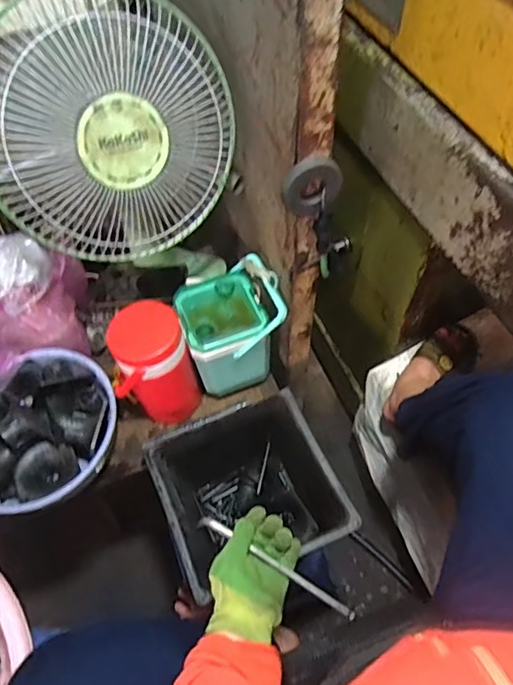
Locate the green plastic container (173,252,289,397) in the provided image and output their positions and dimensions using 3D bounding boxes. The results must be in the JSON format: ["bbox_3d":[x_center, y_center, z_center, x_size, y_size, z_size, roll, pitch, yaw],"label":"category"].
[{"bbox_3d":[-0.041,-0.023,0.825,0.146,0.170,0.133,-19,57,-10],"label":"green plastic container"}]

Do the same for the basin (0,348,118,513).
[{"bbox_3d":[-0.348,0.128,0.792,0.245,0.100,0.250,-1,55,2],"label":"basin"}]

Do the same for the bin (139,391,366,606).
[{"bbox_3d":[-0.012,0.249,0.798,0.234,0.201,0.237,-21,57,-12],"label":"bin"}]

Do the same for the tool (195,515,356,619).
[{"bbox_3d":[0.024,0.259,0.592,0.206,0.014,0.014,31,61,8],"label":"tool"}]

